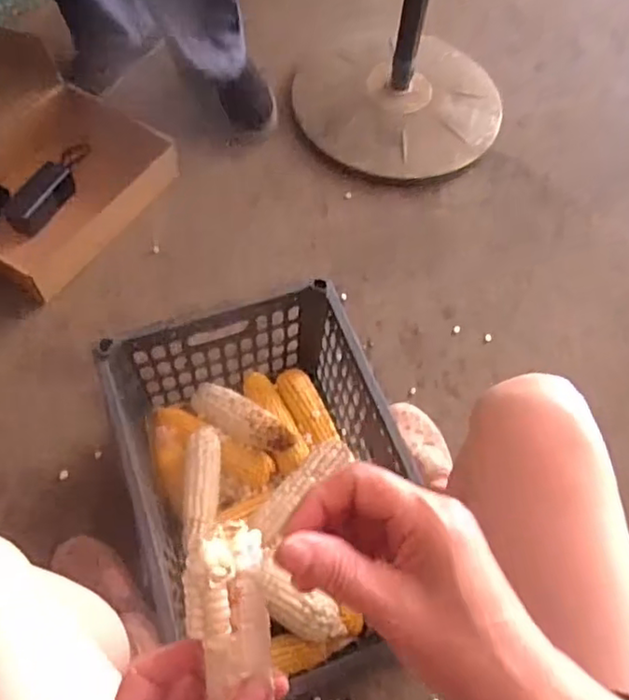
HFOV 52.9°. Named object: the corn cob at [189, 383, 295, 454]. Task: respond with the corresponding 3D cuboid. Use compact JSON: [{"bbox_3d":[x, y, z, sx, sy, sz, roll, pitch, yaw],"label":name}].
[{"bbox_3d":[-0.104,0.094,0.875,0.171,0.039,0.053,24,63,24],"label":"corn cob"}]

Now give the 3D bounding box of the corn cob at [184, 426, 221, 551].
[{"bbox_3d":[-0.146,0.177,0.816,0.041,0.044,0.154,3,63,-2],"label":"corn cob"}]

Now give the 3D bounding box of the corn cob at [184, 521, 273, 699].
[{"bbox_3d":[-0.033,0.174,0.302,0.035,0.029,0.176,-8,94,-7],"label":"corn cob"}]

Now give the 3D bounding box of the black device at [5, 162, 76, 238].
[{"bbox_3d":[-0.483,-0.269,1.113,0.080,0.026,0.140,28,65,11],"label":"black device"}]

